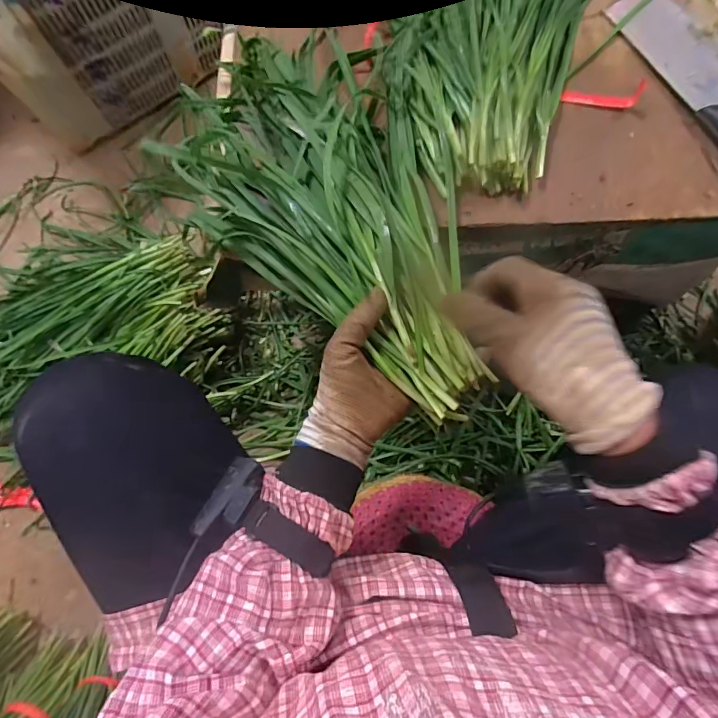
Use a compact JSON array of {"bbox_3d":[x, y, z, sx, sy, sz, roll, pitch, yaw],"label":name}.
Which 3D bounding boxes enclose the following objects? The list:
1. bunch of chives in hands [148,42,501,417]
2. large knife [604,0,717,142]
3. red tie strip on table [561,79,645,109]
[{"bbox_3d":[-0.025,-0.138,0.384,0.218,0.051,0.410,-32,73,-8],"label":"bunch of chives in hands"},{"bbox_3d":[0.353,-0.271,0.417,0.076,0.022,0.281,-22,74,-5],"label":"large knife"},{"bbox_3d":[0.245,-0.261,0.428,0.082,0.008,0.030,-5,67,6],"label":"red tie strip on table"}]

